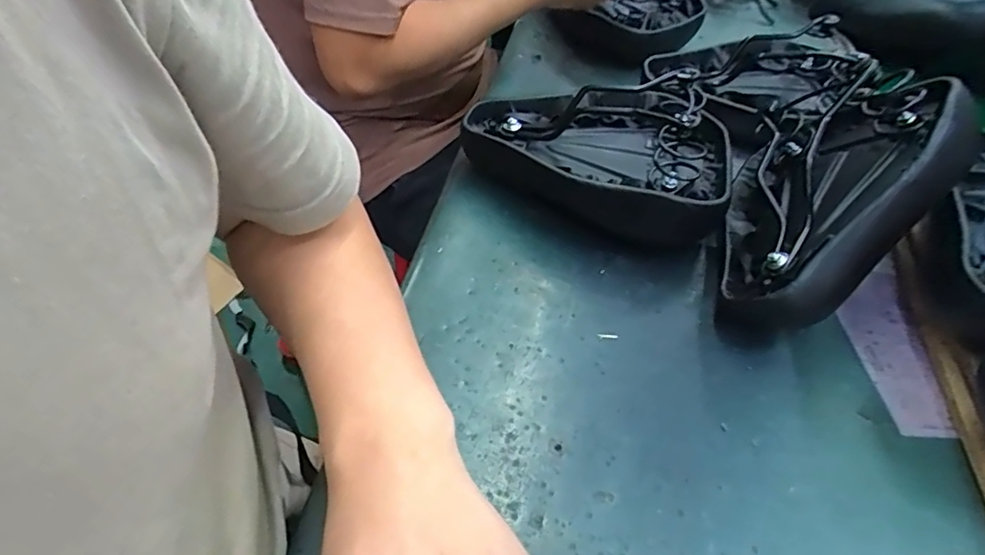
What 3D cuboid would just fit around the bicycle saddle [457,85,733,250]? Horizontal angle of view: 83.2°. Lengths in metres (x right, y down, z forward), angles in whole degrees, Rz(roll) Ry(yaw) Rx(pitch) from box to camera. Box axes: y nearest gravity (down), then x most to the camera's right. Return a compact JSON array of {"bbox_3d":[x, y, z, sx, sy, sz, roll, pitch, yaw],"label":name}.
[{"bbox_3d":[0.100,-0.129,0.559,0.257,0.088,0.171,16,48,10],"label":"bicycle saddle"}]

